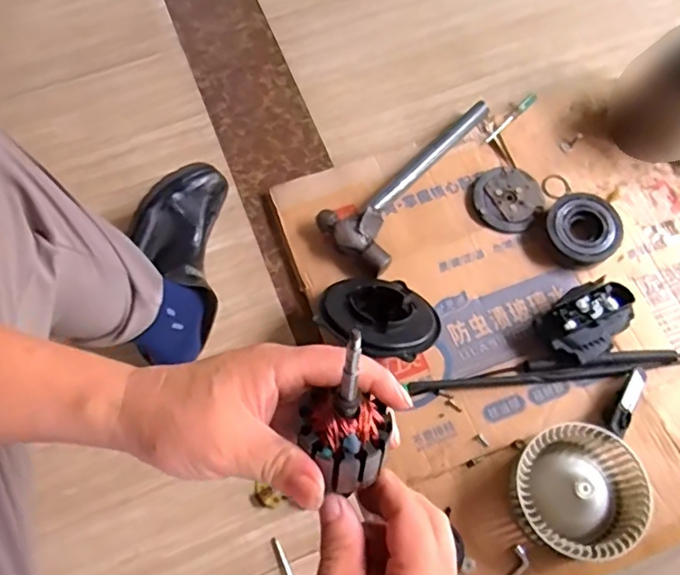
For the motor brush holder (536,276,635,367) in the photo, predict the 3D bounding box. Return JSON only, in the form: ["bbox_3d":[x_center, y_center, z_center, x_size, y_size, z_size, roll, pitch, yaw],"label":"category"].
[{"bbox_3d":[0.322,0.047,0.759,0.111,0.065,0.082,-36,74,-12],"label":"motor brush holder"}]

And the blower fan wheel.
[{"bbox_3d":[0.279,0.235,0.677,0.142,0.080,0.136,0,68,-1],"label":"blower fan wheel"}]

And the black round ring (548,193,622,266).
[{"bbox_3d":[0.345,-0.081,0.822,0.098,0.040,0.106,-1,68,-1],"label":"black round ring"}]

